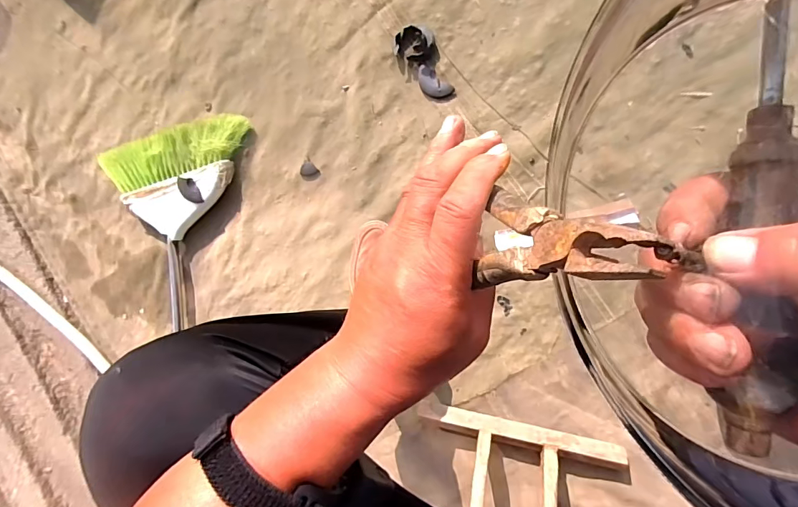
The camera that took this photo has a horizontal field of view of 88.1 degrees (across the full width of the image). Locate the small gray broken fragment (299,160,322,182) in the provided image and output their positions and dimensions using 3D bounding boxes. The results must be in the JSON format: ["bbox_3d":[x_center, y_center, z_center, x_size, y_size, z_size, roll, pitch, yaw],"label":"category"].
[{"bbox_3d":[-0.157,-0.141,0.720,0.035,0.008,0.031,46,103,6],"label":"small gray broken fragment"}]

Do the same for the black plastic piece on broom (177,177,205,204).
[{"bbox_3d":[-0.372,-0.112,0.733,0.037,0.008,0.053,-28,88,15],"label":"black plastic piece on broom"}]

